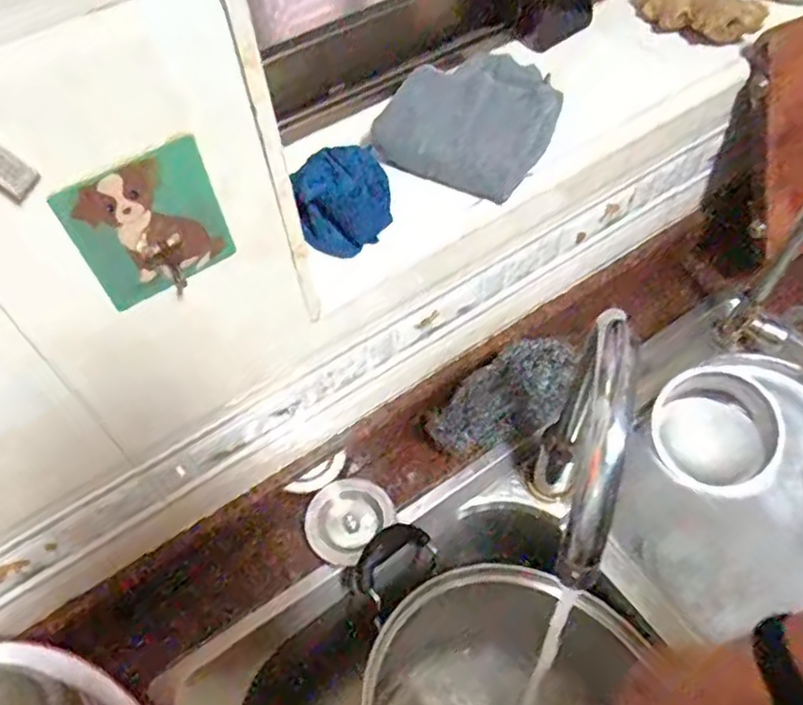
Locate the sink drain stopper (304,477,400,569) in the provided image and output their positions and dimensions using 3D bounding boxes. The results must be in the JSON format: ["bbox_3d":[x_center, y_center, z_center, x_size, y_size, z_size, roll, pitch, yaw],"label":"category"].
[{"bbox_3d":[-0.051,0.154,0.624,0.068,0.020,0.084,32,63,23],"label":"sink drain stopper"}]

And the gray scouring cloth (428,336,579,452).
[{"bbox_3d":[0.101,0.047,0.637,0.149,0.082,0.011,-39,14,14],"label":"gray scouring cloth"}]

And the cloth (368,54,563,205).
[{"bbox_3d":[0.061,-0.204,0.571,0.130,0.029,0.150,22,59,18],"label":"cloth"}]

